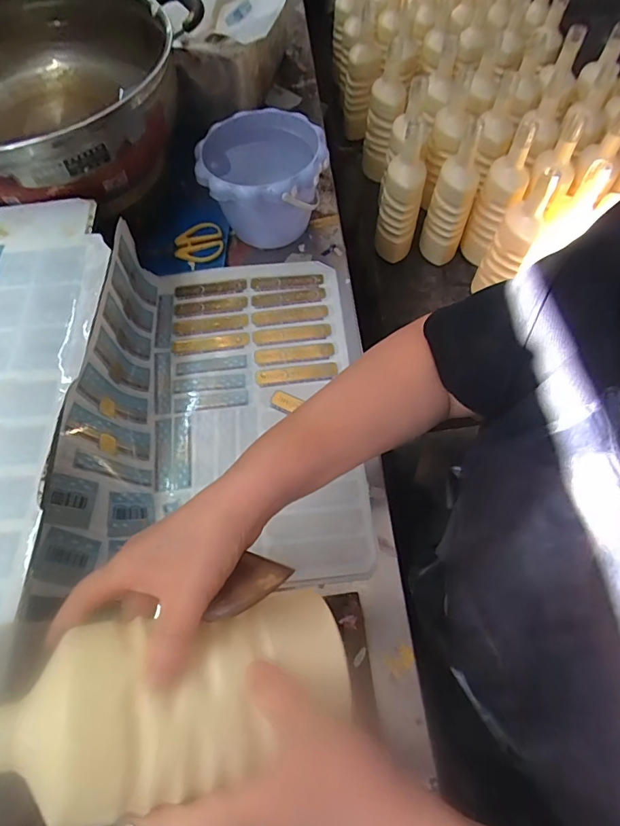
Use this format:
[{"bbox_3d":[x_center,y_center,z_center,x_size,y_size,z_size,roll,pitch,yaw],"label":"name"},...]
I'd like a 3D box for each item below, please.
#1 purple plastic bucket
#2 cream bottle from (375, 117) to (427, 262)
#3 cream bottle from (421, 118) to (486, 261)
[{"bbox_3d":[-0.057,-0.289,0.594,0.151,0.116,0.144,0,62,0],"label":"purple plastic bucket"},{"bbox_3d":[0.164,-0.387,0.838,0.074,0.235,0.064,11,63,6],"label":"cream bottle"},{"bbox_3d":[0.258,-0.389,0.842,0.074,0.241,0.085,13,63,7],"label":"cream bottle"}]

